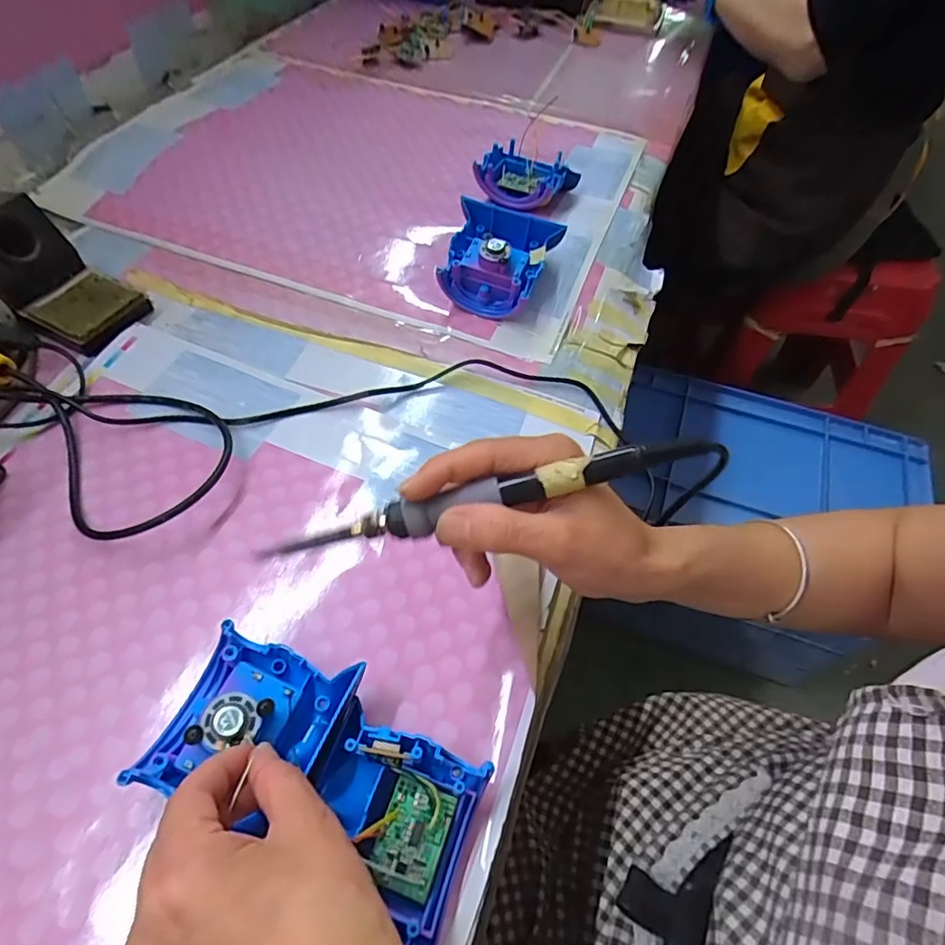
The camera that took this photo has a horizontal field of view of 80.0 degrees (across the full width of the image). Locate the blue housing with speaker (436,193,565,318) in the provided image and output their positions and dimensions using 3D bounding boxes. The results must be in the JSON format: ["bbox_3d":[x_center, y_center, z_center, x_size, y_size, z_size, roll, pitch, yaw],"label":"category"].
[{"bbox_3d":[0.021,-0.182,0.492,0.090,0.059,0.076,20,56,11],"label":"blue housing with speaker"}]

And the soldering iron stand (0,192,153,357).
[{"bbox_3d":[-0.346,-0.159,0.444,0.146,0.071,0.078,26,58,15],"label":"soldering iron stand"}]

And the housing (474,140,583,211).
[{"bbox_3d":[0.054,-0.293,0.555,0.079,0.032,0.079,26,58,15],"label":"housing"}]

